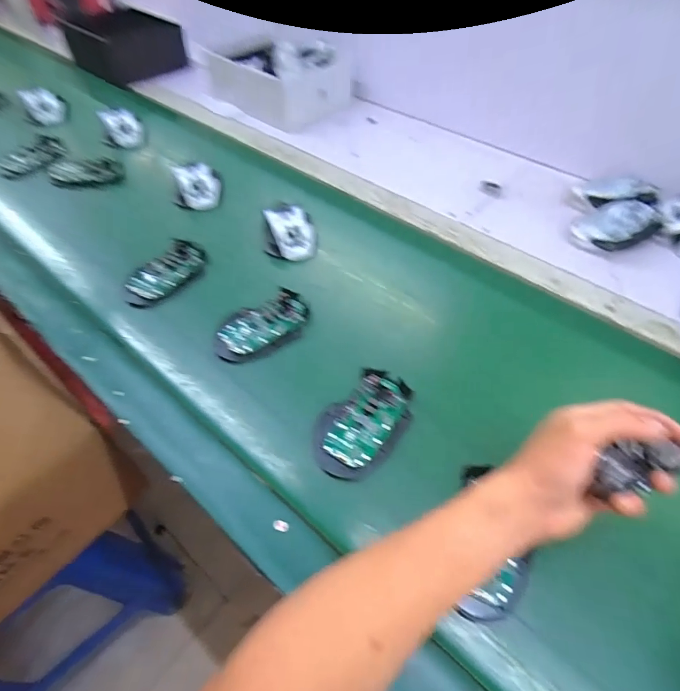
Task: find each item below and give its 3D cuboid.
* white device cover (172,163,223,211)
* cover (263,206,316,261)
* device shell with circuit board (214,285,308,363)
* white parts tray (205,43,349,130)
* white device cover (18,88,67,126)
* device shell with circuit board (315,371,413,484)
[{"bbox_3d":[-0.218,-0.242,0.636,0.063,0.040,0.070,-3,51,-2],"label":"white device cover"},{"bbox_3d":[-0.069,-0.161,0.574,0.075,0.037,0.078,-2,51,-1],"label":"cover"},{"bbox_3d":[-0.090,-0.022,0.482,0.113,0.026,0.063,-24,55,-18],"label":"device shell with circuit board"},{"bbox_3d":[-0.114,-0.544,0.836,0.217,0.113,0.204,29,57,22],"label":"white parts tray"},{"bbox_3d":[-0.571,-0.465,0.802,0.071,0.036,0.065,-29,56,-21],"label":"white device cover"},{"bbox_3d":[0.023,0.074,0.405,0.074,0.022,0.114,30,57,22],"label":"device shell with circuit board"}]

